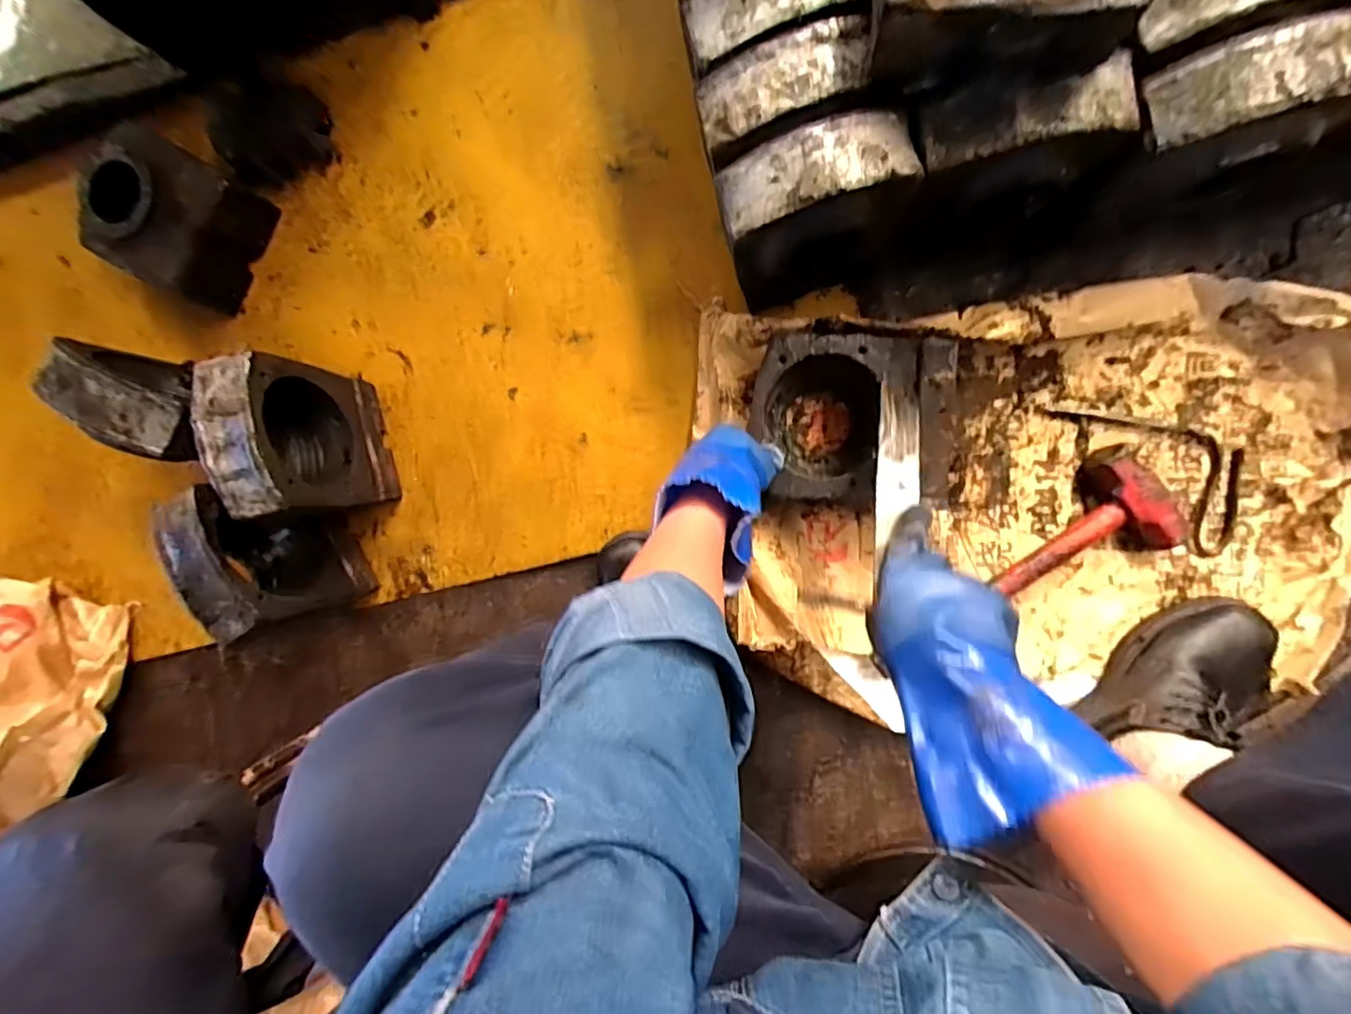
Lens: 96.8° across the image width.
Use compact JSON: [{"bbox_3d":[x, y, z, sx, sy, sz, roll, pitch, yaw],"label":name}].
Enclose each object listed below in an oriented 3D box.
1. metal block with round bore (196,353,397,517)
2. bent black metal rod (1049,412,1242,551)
[{"bbox_3d":[-0.409,-0.074,0.660,0.079,0.189,0.156,-11,94,10],"label":"metal block with round bore"},{"bbox_3d":[0.502,-0.053,0.614,0.091,0.016,0.218,-45,89,7],"label":"bent black metal rod"}]

